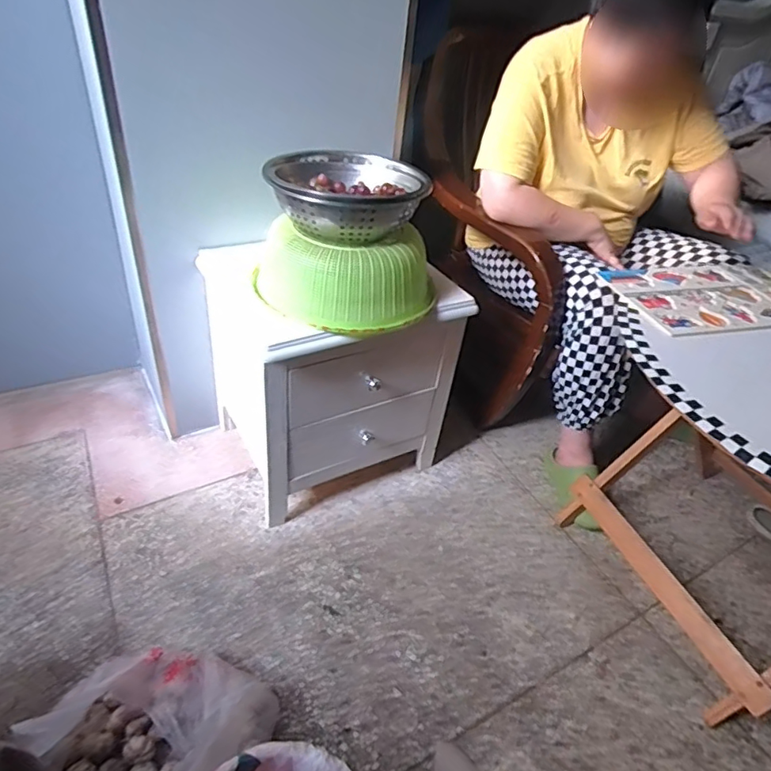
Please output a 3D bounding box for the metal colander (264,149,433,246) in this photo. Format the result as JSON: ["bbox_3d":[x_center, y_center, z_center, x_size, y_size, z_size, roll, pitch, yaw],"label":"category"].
[{"bbox_3d":[-0.068,-0.335,0.962,0.271,0.077,0.252,-4,40,-15],"label":"metal colander"}]

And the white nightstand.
[{"bbox_3d":[-0.116,-0.026,1.232,0.443,0.491,0.372,-15,44,-26],"label":"white nightstand"}]

